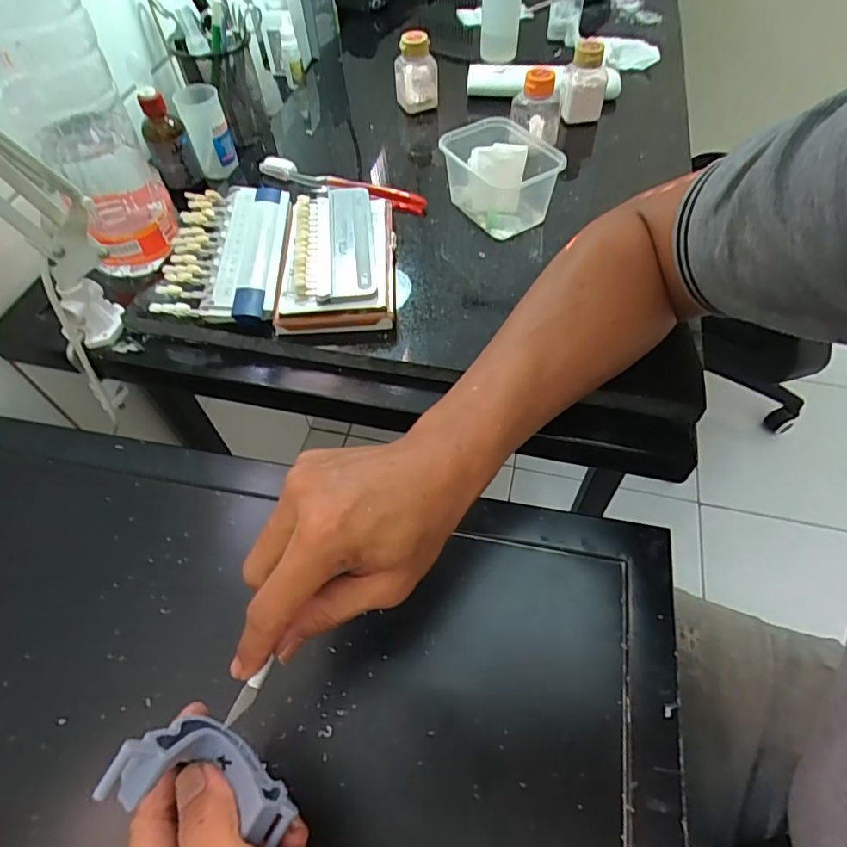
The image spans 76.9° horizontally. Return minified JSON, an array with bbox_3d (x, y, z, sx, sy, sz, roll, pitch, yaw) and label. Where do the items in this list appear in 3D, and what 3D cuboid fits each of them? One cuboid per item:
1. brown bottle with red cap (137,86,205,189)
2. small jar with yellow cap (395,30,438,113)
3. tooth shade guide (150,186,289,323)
[{"bbox_3d":[-0.264,-0.297,0.557,0.041,0.089,0.034,3,56,5],"label":"brown bottle with red cap"},{"bbox_3d":[-0.008,-0.411,0.618,0.049,0.079,0.053,-1,56,2],"label":"small jar with yellow cap"},{"bbox_3d":[-0.174,-0.152,0.479,0.090,0.031,0.169,-4,56,0],"label":"tooth shade guide"}]

